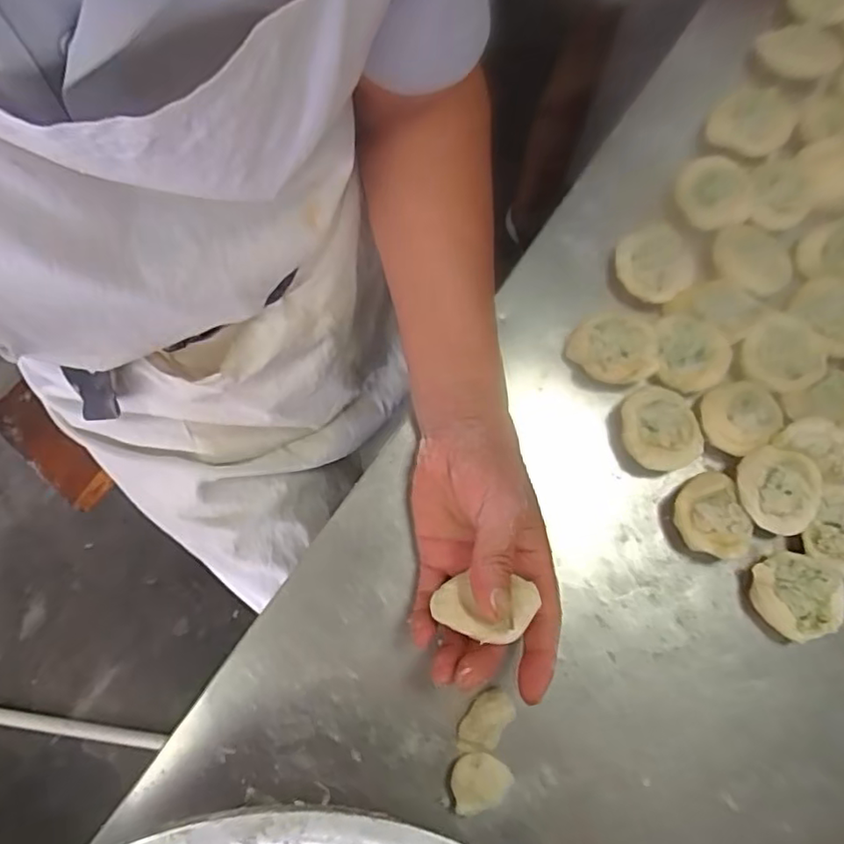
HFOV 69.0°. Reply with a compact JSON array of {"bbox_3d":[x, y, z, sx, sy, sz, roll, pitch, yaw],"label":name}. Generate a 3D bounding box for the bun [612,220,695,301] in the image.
[{"bbox_3d":[0.169,-0.114,0.443,0.049,0.015,0.054,-27,76,-9],"label":"bun"}]

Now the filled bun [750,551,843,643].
[{"bbox_3d":[0.245,0.113,0.400,0.047,0.024,0.053,-19,75,-7],"label":"filled bun"}]

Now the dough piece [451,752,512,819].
[{"bbox_3d":[0.035,0.217,0.372,0.036,0.014,0.030,-13,74,-6],"label":"dough piece"}]

